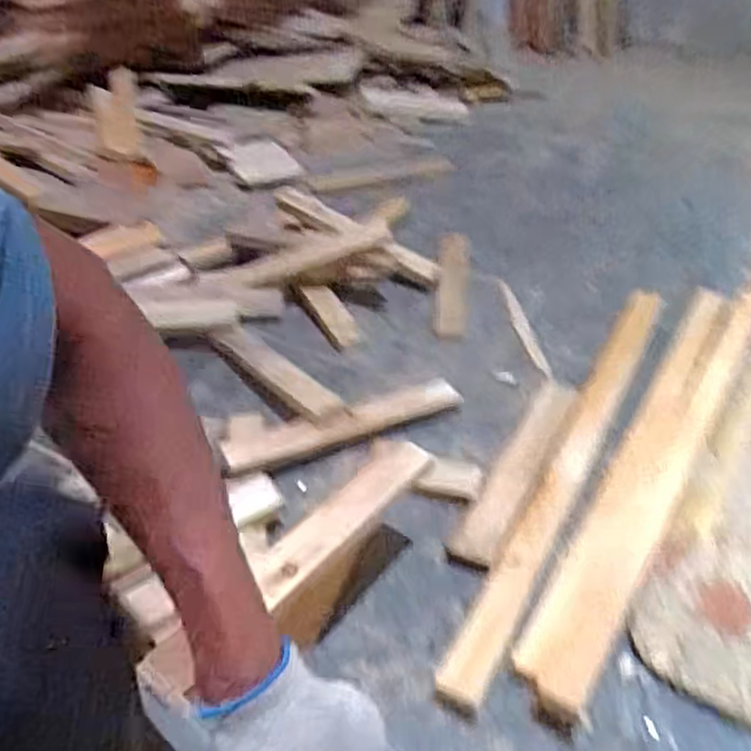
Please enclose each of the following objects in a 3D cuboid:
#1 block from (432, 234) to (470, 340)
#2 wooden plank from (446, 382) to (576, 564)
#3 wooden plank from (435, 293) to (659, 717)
[{"bbox_3d":[0.114,-0.147,1.037,0.046,0.014,0.287,4,39,5],"label":"block"},{"bbox_3d":[0.153,0.092,0.736,0.051,0.021,0.277,20,42,24],"label":"wooden plank"},{"bbox_3d":[0.218,0.065,0.752,0.040,0.015,0.634,18,42,23],"label":"wooden plank"}]

